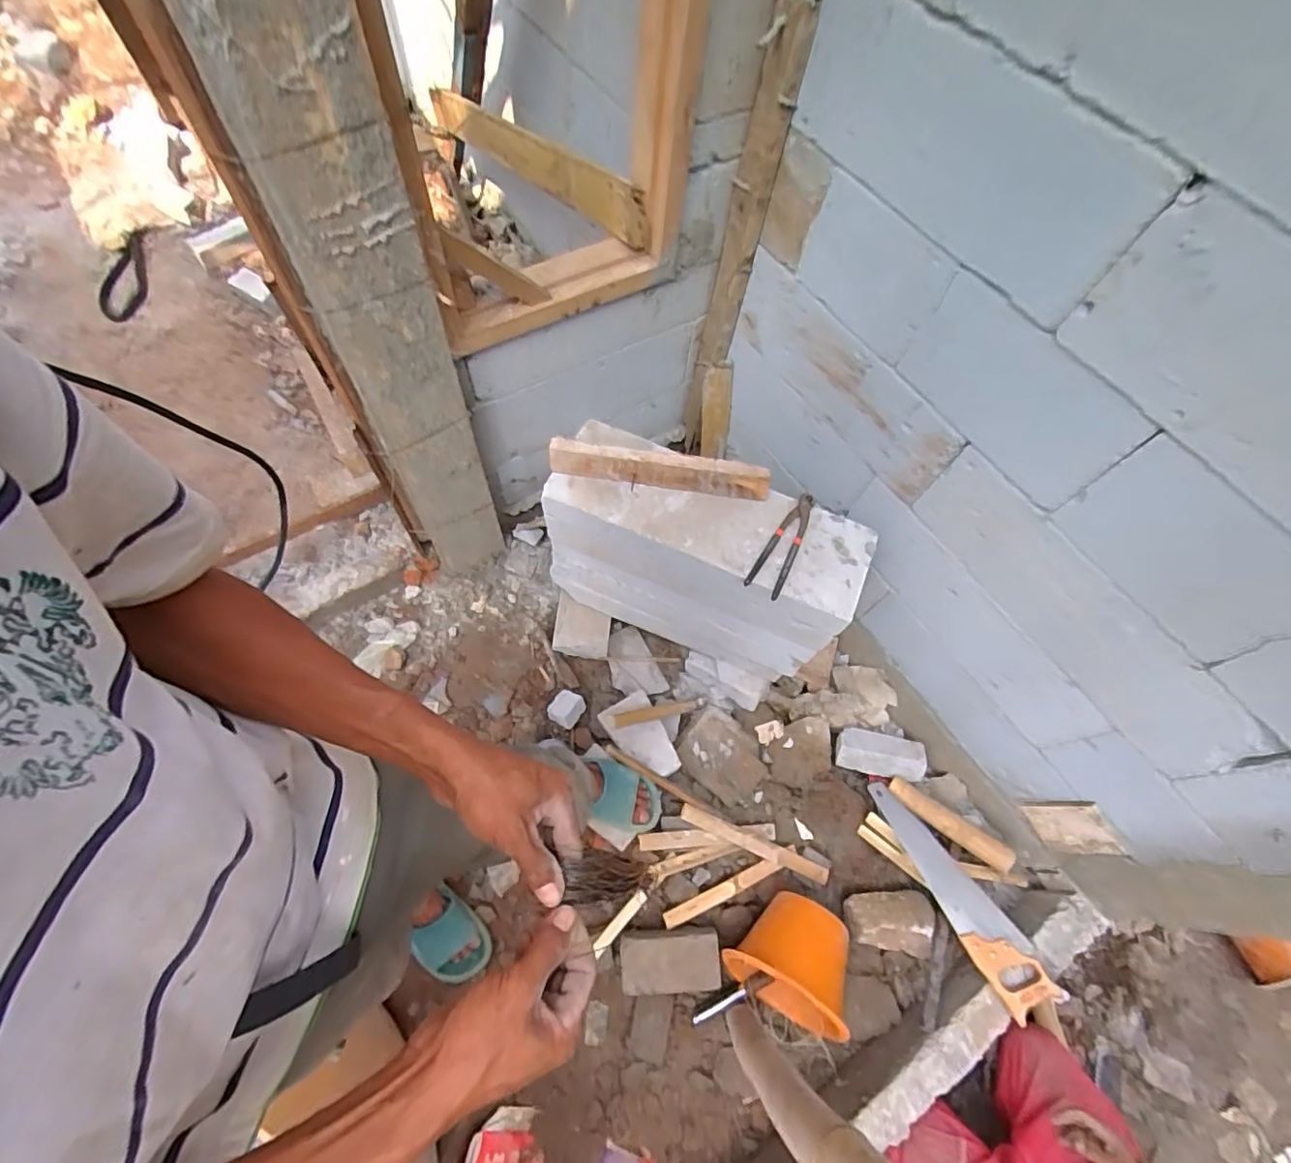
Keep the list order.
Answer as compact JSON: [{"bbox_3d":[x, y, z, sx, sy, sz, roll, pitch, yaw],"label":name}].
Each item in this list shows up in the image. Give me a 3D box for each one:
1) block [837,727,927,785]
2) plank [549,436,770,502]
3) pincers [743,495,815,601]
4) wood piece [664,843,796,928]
[{"bbox_3d":[0.570,0.419,1.392,0.203,0.067,0.087,6,29,14],"label":"block"},{"bbox_3d":[0.026,-0.204,1.024,0.393,0.063,0.044,8,64,-1],"label":"plank"},{"bbox_3d":[0.248,-0.068,0.998,0.060,0.032,0.211,30,65,9],"label":"pincers"},{"bbox_3d":[0.192,0.673,1.256,0.326,0.012,0.033,-21,68,-14],"label":"wood piece"}]

